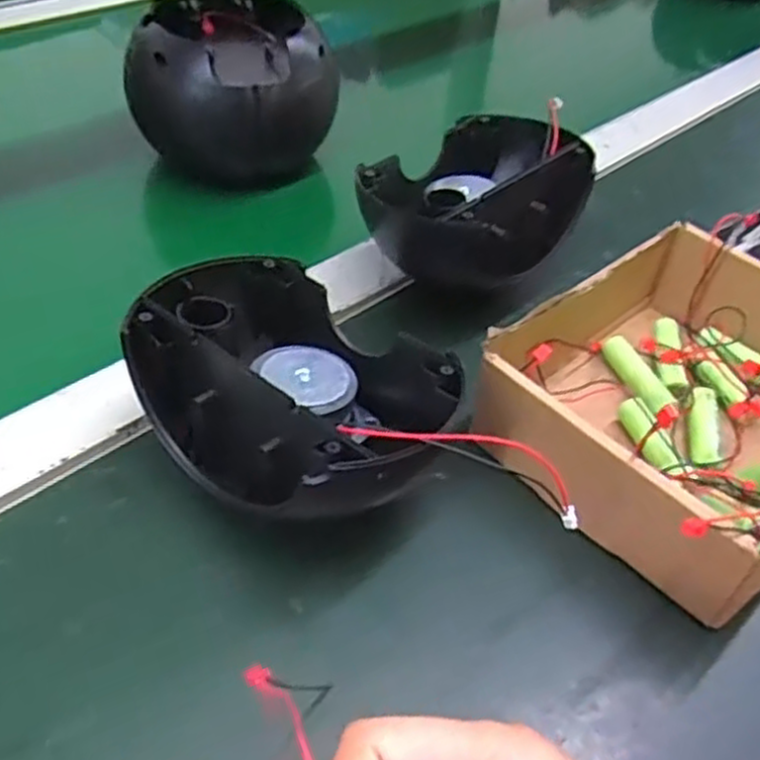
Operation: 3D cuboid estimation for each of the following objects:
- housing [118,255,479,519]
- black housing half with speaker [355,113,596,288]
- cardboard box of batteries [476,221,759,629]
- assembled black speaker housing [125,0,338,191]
[{"bbox_3d":[-0.033,0.007,0.328,0.131,0.073,0.096,12,45,5],"label":"housing"},{"bbox_3d":[0.053,-0.094,0.436,0.140,0.073,0.092,-30,56,-31],"label":"black housing half with speaker"},{"bbox_3d":[0.144,0.009,0.359,0.137,0.060,0.169,37,52,27],"label":"cardboard box of batteries"},{"bbox_3d":[-0.089,-0.189,0.504,0.106,0.106,0.105,22,47,14],"label":"assembled black speaker housing"}]

